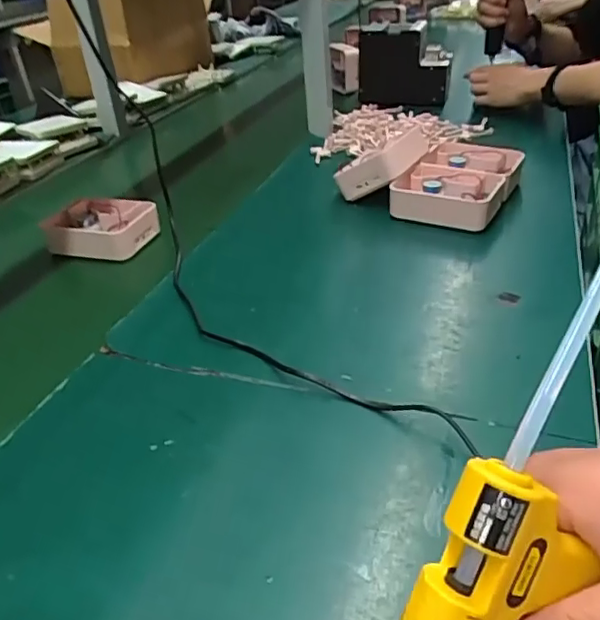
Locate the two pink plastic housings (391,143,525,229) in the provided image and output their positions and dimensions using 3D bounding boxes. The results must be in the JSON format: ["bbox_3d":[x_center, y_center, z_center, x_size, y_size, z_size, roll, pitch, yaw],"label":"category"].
[{"bbox_3d":[0.217,-0.172,0.786,0.131,0.045,0.191,17,39,28],"label":"two pink plastic housings"}]

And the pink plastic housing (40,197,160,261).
[{"bbox_3d":[-0.264,-0.111,0.769,0.132,0.042,0.097,5,34,12],"label":"pink plastic housing"}]

